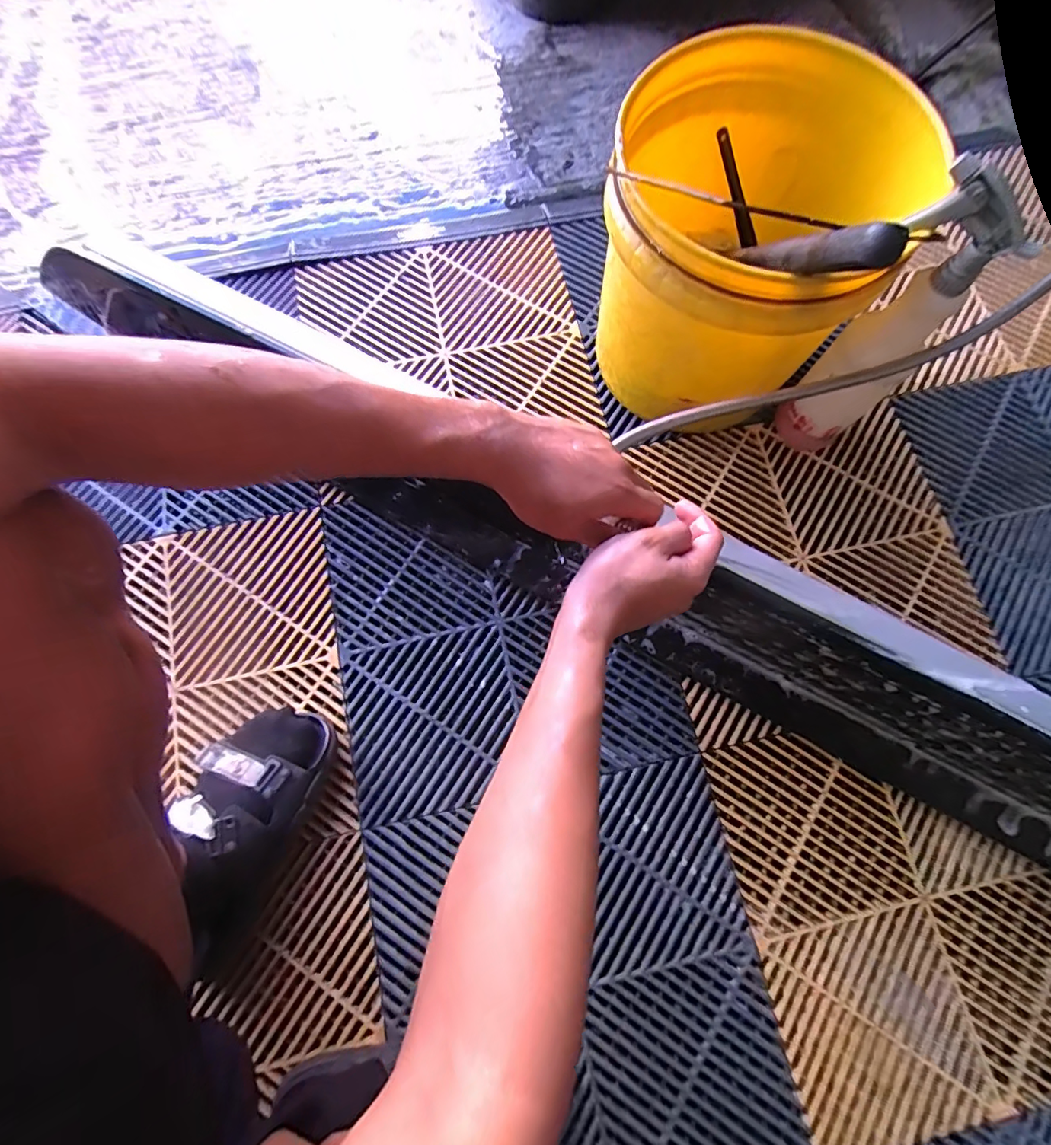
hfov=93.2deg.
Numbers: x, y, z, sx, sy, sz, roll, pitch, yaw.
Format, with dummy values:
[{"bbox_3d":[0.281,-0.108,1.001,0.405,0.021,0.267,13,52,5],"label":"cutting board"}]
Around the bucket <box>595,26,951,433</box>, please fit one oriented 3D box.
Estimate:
[{"bbox_3d":[0.220,-0.352,0.571,0.276,0.260,0.294,0,76,-2],"label":"bucket"}]

